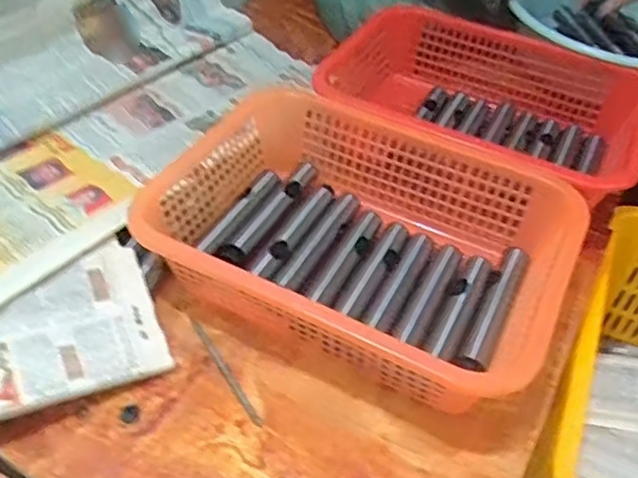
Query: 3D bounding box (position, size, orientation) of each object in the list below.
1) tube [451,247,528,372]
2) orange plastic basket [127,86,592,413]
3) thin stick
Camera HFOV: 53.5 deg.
[{"bbox_3d":[0.153,0.053,0.543,0.026,0.029,0.147,22,46,16],"label":"tube"},{"bbox_3d":[0.031,0.004,0.560,0.341,0.103,0.248,24,46,17],"label":"orange plastic basket"},{"bbox_3d":[-0.076,0.106,0.511,0.007,0.005,0.113,-22,50,-27],"label":"thin stick"}]

